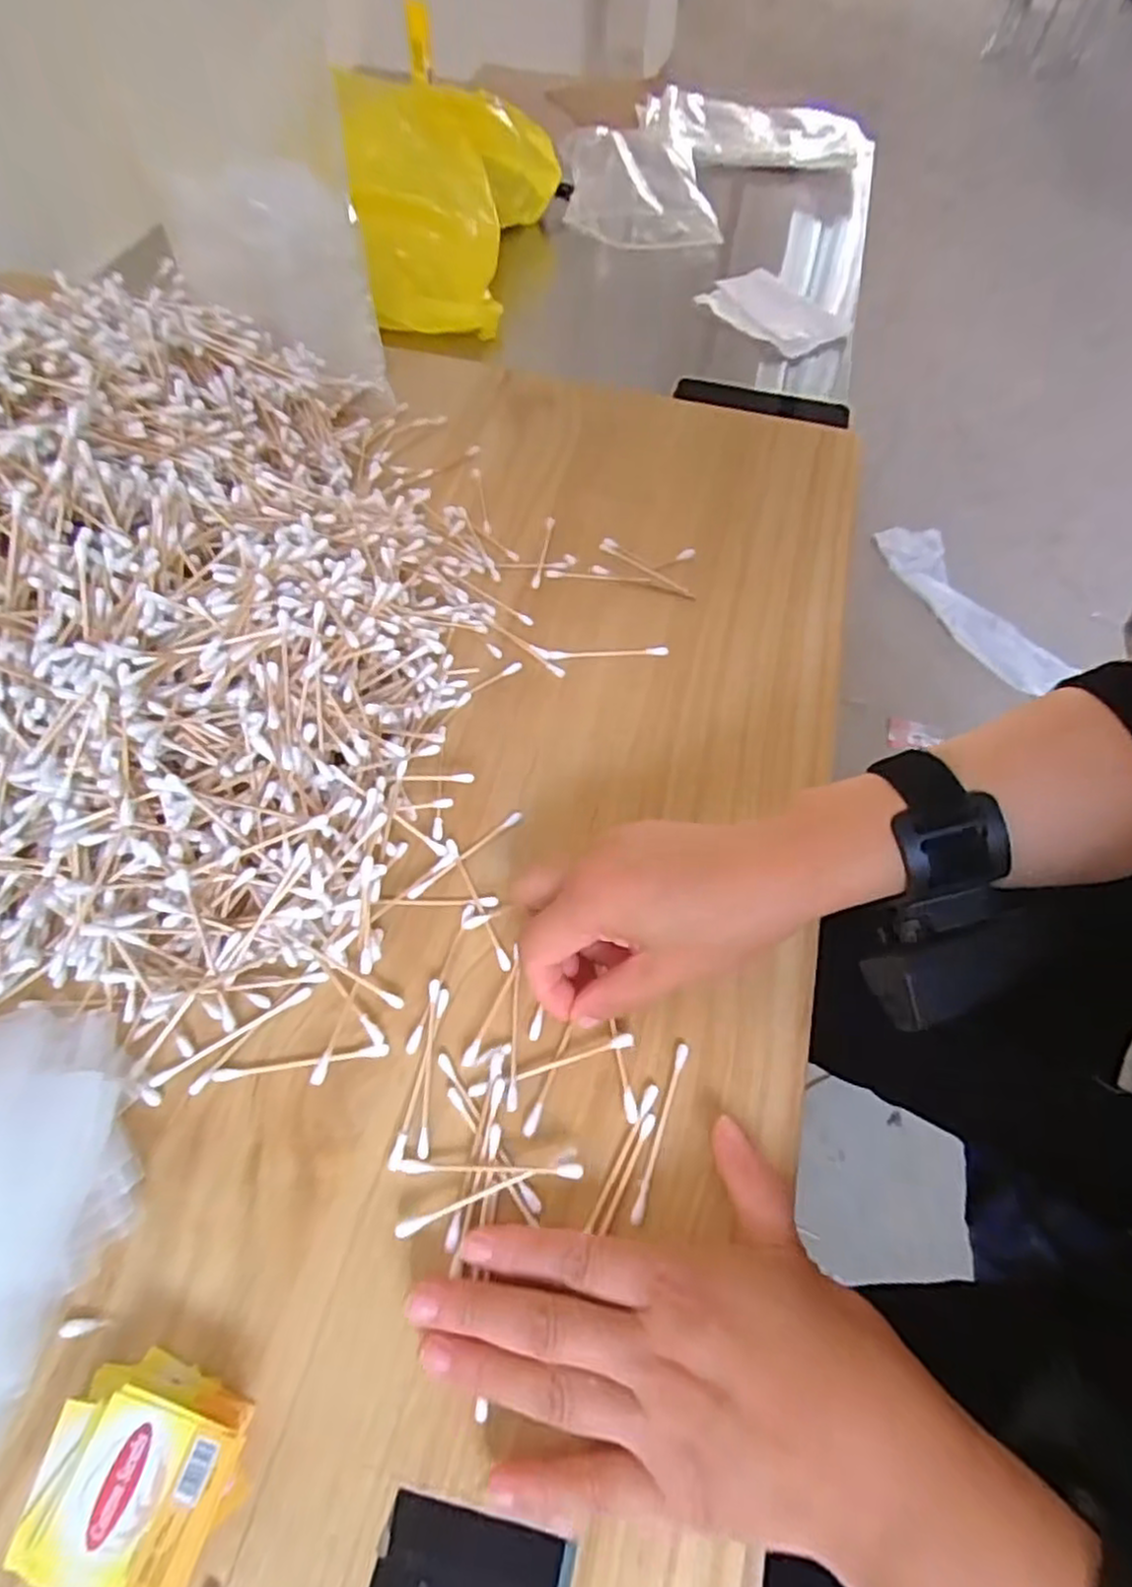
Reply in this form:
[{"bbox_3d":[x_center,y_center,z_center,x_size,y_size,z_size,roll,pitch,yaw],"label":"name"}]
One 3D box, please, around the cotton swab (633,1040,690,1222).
[{"bbox_3d":[0.039,0.137,0.293,0.005,0.005,0.070,19,59,9],"label":"cotton swab"}]

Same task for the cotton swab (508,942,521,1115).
[{"bbox_3d":[-0.022,0.099,0.312,0.004,0.004,0.072,1,58,-2],"label":"cotton swab"}]

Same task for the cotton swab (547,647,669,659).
[{"bbox_3d":[0.025,-0.086,0.432,0.073,0.004,0.007,-2,58,-4],"label":"cotton swab"}]

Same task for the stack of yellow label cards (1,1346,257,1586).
[{"bbox_3d":[-0.135,0.216,0.226,0.059,0.025,0.051,18,59,8],"label":"stack of yellow label cards"}]

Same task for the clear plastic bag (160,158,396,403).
[{"bbox_3d":[-0.204,-0.352,0.509,0.127,0.135,0.069,-6,58,-7],"label":"clear plastic bag"}]

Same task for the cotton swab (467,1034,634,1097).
[{"bbox_3d":[-0.006,0.115,0.302,0.072,0.007,0.006,-14,59,-11],"label":"cotton swab"}]

